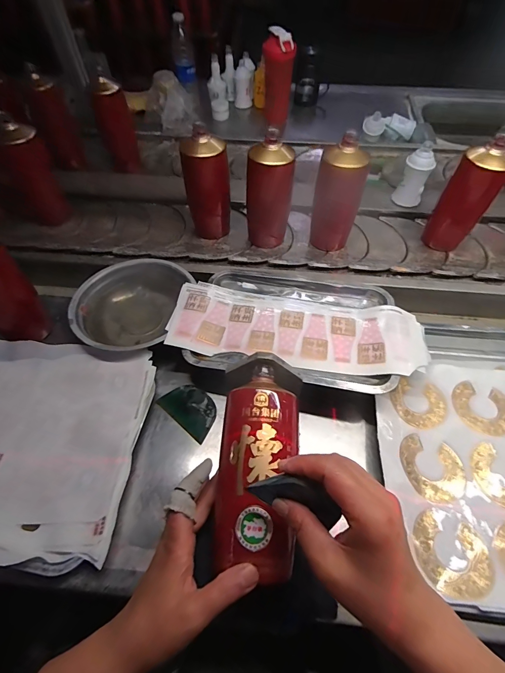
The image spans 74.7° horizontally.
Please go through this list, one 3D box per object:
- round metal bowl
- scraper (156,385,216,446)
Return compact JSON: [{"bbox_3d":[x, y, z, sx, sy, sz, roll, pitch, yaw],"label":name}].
[{"bbox_3d":[-0.208,-0.055,0.576,0.179,0.061,0.209,9,55,7],"label":"round metal bowl"},{"bbox_3d":[-0.089,0.103,0.484,0.090,0.006,0.058,35,62,23],"label":"scraper"}]

